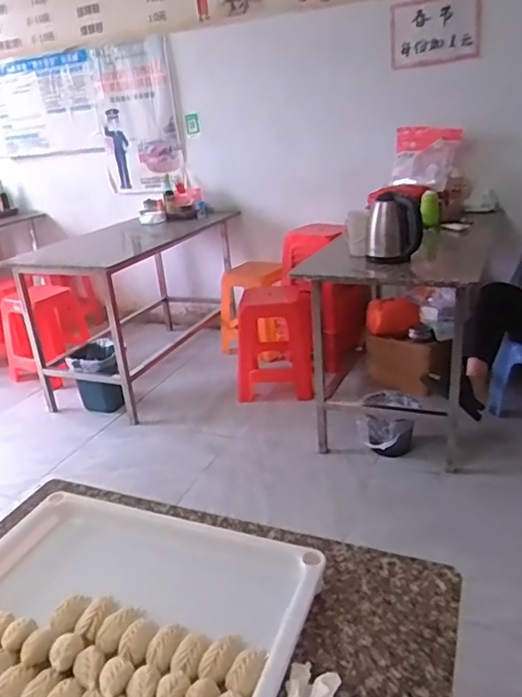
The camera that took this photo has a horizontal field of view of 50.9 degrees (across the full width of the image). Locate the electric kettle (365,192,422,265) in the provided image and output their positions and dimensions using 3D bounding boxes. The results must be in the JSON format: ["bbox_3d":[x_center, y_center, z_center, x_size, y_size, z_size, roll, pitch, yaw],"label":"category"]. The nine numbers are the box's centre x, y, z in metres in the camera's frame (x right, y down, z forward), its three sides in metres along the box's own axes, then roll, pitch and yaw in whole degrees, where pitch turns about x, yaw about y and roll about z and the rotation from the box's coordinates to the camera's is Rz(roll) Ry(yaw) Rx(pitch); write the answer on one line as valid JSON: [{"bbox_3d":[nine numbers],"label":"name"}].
[{"bbox_3d":[0.432,-0.384,1.775,0.171,0.207,0.187,0,24,12],"label":"electric kettle"}]

